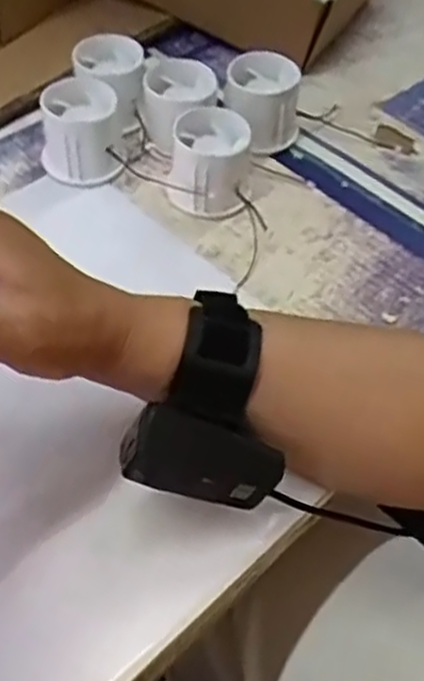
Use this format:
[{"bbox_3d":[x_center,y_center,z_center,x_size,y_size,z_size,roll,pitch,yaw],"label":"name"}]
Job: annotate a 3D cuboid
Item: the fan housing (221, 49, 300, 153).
[{"bbox_3d":[0.035,-0.170,0.531,0.055,0.052,0.053,5,52,2],"label":"fan housing"}]

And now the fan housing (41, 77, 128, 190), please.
[{"bbox_3d":[-0.089,-0.141,0.505,0.057,0.050,0.054,-7,52,-7],"label":"fan housing"}]

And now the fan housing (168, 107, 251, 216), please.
[{"bbox_3d":[-0.001,-0.119,0.492,0.055,0.050,0.059,1,52,-1],"label":"fan housing"}]

